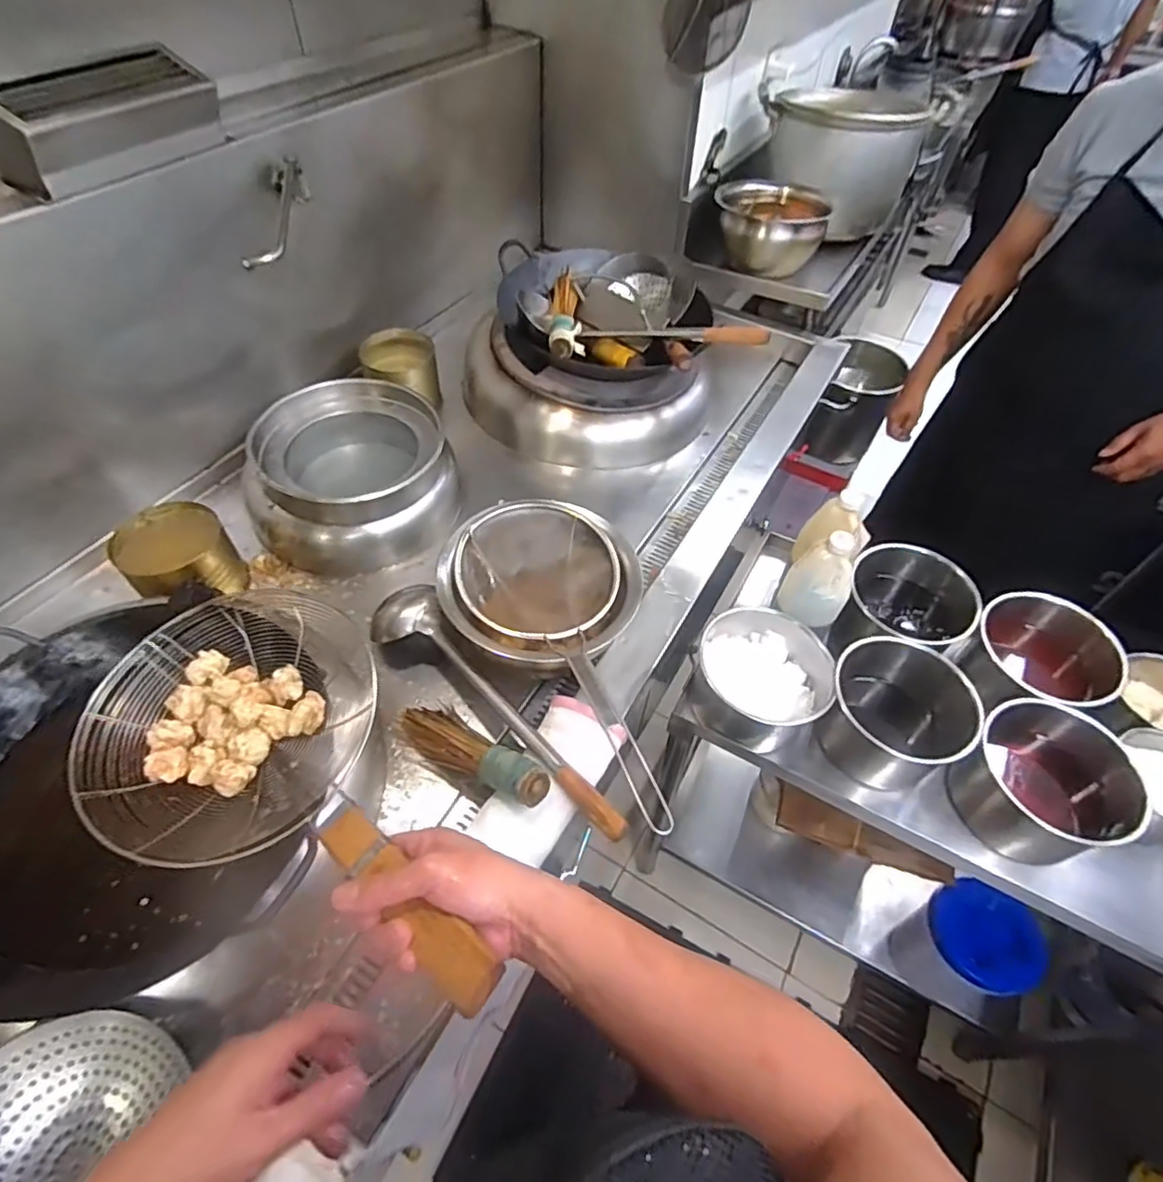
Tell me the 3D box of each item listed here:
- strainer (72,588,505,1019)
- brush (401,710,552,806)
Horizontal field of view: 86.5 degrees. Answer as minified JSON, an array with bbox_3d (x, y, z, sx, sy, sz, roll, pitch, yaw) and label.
[{"bbox_3d":[-0.248,0.178,0.519,0.504,0.100,0.211,21,52,33],"label":"strainer"},{"bbox_3d":[-0.148,0.206,0.812,0.271,0.045,0.073,13,48,39],"label":"brush"}]

